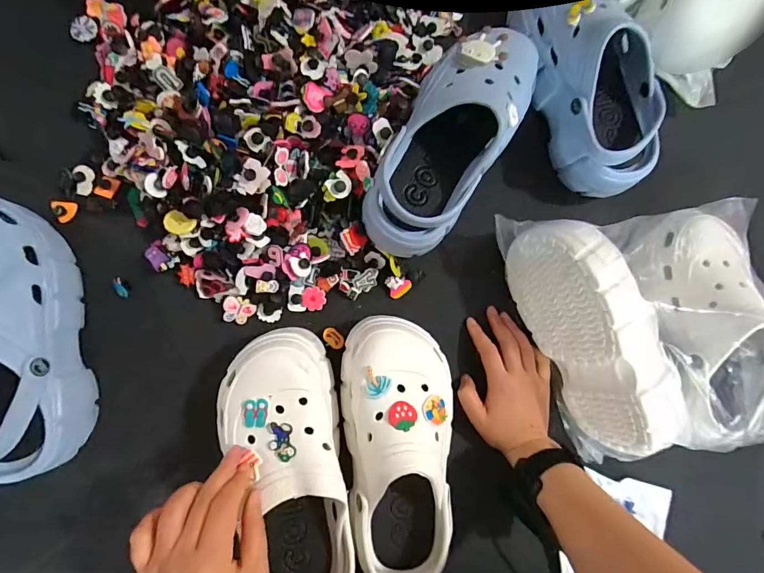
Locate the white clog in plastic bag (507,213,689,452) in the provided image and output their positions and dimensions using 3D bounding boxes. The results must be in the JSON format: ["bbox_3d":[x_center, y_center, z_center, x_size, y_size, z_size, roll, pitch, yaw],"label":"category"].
[{"bbox_3d":[0.232,0.046,0.420,0.109,0.105,0.254,-26,90,-9],"label":"white clog in plastic bag"}]

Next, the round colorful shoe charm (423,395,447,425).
[{"bbox_3d":[0.049,0.114,0.364,0.027,0.004,0.025,16,59,-27],"label":"round colorful shoe charm"}]

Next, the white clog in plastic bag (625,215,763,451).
[{"bbox_3d":[0.357,0.041,0.418,0.131,0.103,0.248,-6,74,-8],"label":"white clog in plastic bag"}]

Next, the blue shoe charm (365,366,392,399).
[{"bbox_3d":[-0.003,0.089,0.364,0.023,0.013,0.027,6,85,-7],"label":"blue shoe charm"}]

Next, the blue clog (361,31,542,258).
[{"bbox_3d":[0.072,-0.154,0.412,0.108,0.093,0.255,34,82,-4],"label":"blue clog"}]

